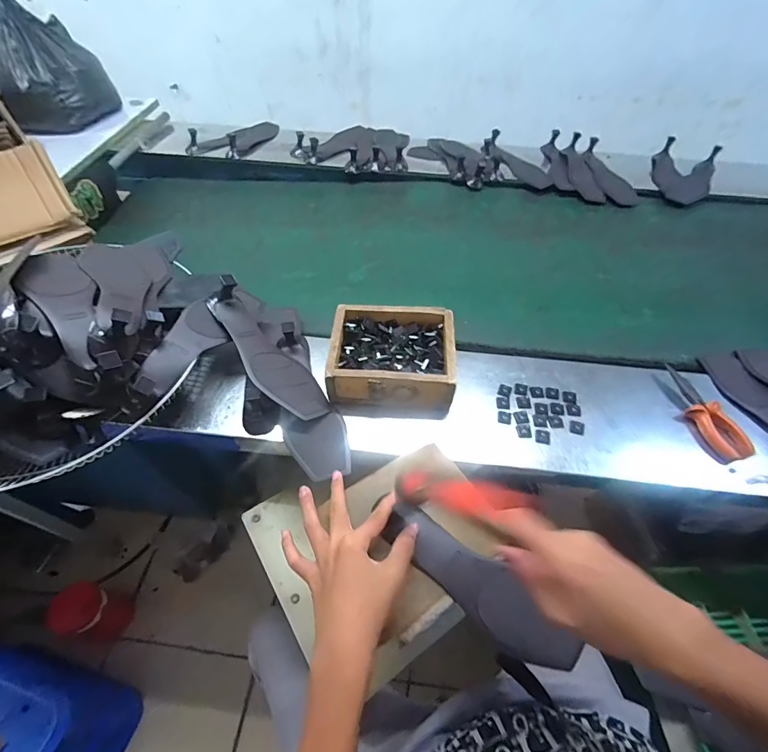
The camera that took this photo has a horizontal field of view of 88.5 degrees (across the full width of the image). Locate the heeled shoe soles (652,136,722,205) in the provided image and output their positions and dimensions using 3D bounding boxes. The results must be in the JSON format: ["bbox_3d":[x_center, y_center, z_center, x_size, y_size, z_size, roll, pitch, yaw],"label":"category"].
[{"bbox_3d":[0.760,-0.522,1.007,0.145,0.052,0.251,26,56,18],"label":"heeled shoe soles"}]

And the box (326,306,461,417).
[{"bbox_3d":[0.013,-0.029,0.594,0.181,0.064,0.164,3,52,2],"label":"box"}]

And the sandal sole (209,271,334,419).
[{"bbox_3d":[-0.174,-0.034,0.573,0.077,0.060,0.247,-35,79,-24],"label":"sandal sole"}]

